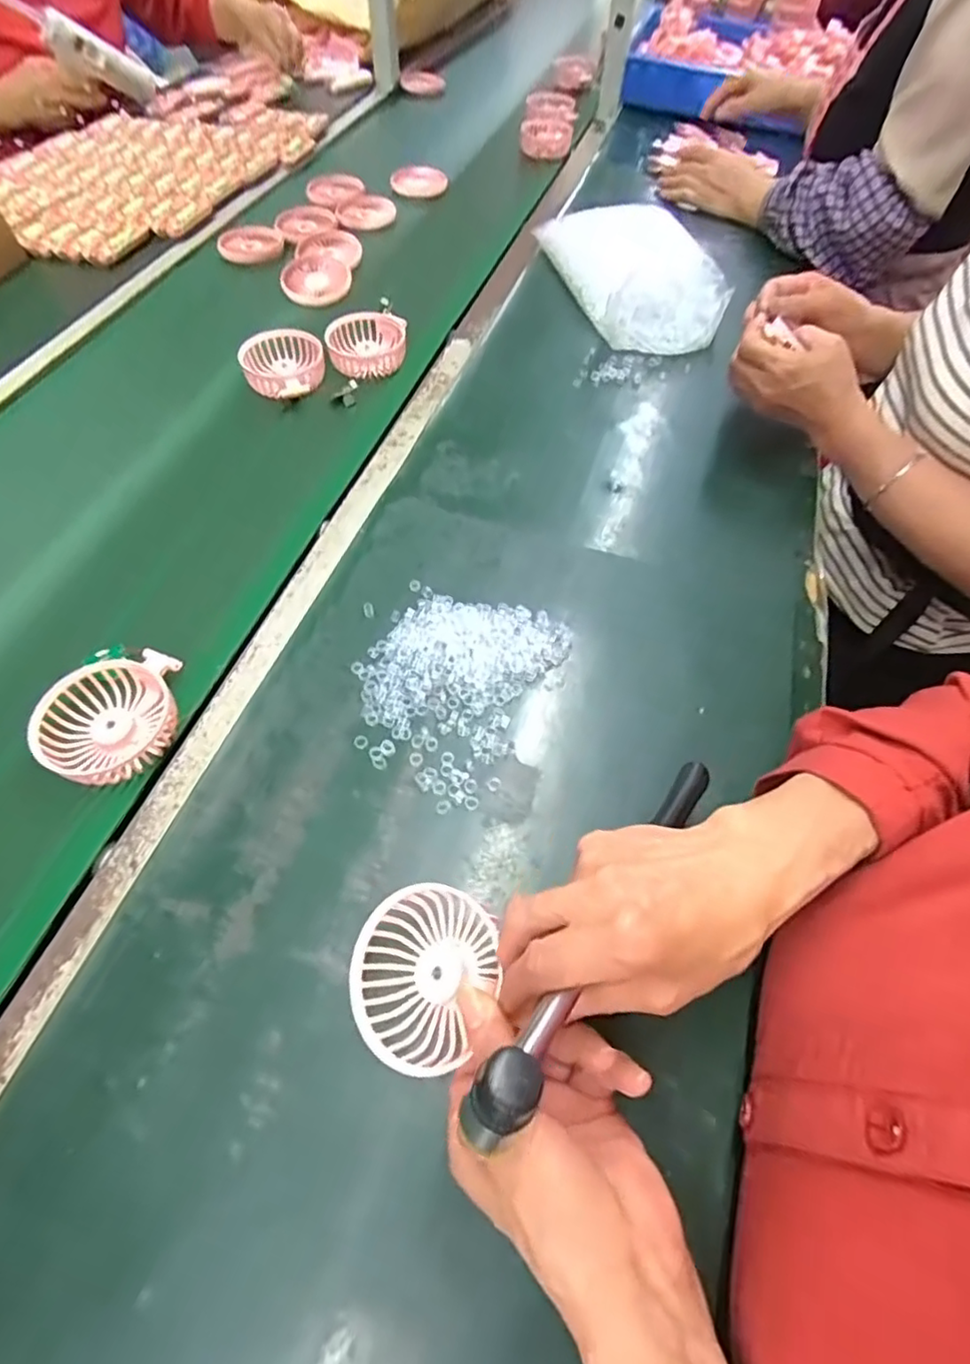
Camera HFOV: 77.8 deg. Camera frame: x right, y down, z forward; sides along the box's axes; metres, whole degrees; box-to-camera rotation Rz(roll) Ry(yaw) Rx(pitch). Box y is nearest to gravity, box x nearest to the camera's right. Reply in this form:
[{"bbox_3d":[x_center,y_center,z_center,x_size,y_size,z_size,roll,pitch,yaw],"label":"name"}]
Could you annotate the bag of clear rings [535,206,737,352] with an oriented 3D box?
[{"bbox_3d":[0.195,-0.528,0.775,0.162,0.068,0.278,-13,60,-12],"label":"bag of clear rings"}]

